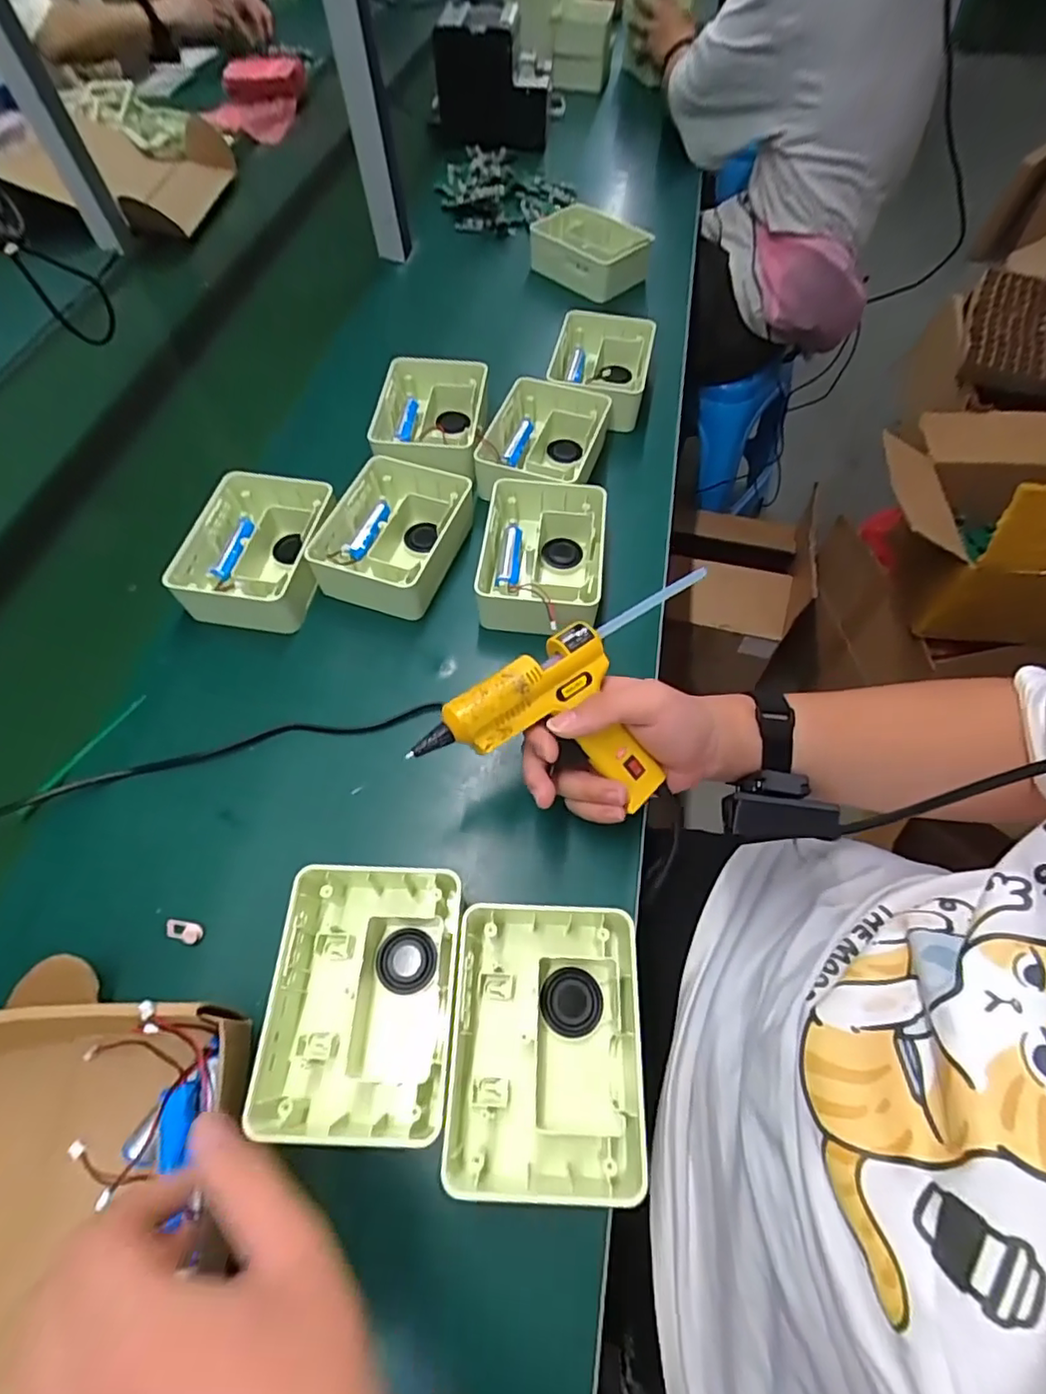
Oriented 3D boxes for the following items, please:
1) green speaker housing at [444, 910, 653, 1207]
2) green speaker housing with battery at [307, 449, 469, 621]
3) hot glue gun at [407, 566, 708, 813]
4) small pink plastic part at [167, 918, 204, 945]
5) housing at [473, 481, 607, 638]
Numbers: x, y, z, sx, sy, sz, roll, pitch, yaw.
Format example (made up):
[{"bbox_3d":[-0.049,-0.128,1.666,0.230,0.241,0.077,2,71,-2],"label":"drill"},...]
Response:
[{"bbox_3d":[0.014,0.199,0.342,0.108,0.044,0.141,2,60,4],"label":"green speaker housing"},{"bbox_3d":[-0.117,-0.146,0.539,0.117,0.047,0.149,15,62,10],"label":"green speaker housing with battery"},{"bbox_3d":[0.055,0.013,0.401,0.241,0.037,0.121,-27,94,-19],"label":"hot glue gun"},{"bbox_3d":[-0.226,0.156,0.391,0.024,0.006,0.013,13,60,10],"label":"small pink plastic part"},{"bbox_3d":[0.018,-0.120,0.532,0.107,0.055,0.159,5,60,5],"label":"housing"}]

